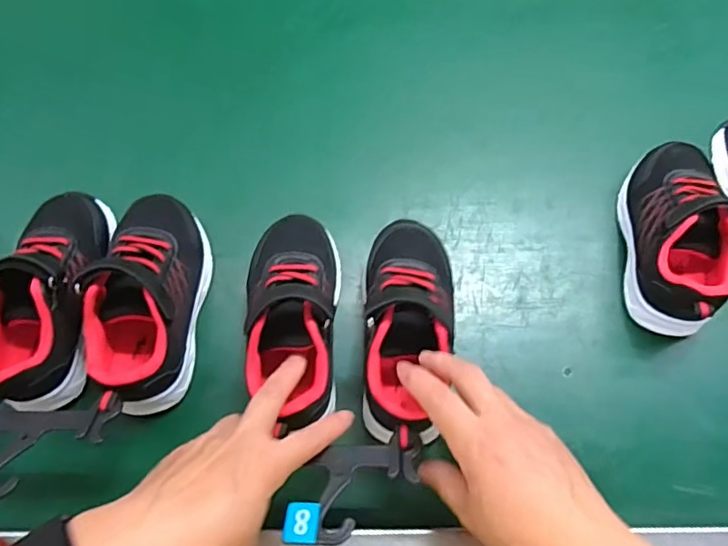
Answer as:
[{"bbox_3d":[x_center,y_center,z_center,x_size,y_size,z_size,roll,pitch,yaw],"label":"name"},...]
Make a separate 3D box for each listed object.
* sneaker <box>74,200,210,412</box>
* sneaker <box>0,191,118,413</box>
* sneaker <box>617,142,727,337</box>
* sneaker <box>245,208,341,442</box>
[{"bbox_3d":[-0.159,0.018,0.412,0.070,0.082,0.169,1,65,0],"label":"sneaker"},{"bbox_3d":[-0.234,0.013,0.398,0.067,0.066,0.175,2,65,0],"label":"sneaker"},{"bbox_3d":[0.254,-0.036,0.438,0.065,0.075,0.154,5,65,2],"label":"sneaker"},{"bbox_3d":[-0.050,0.025,0.396,0.070,0.072,0.161,-3,57,-4],"label":"sneaker"}]

